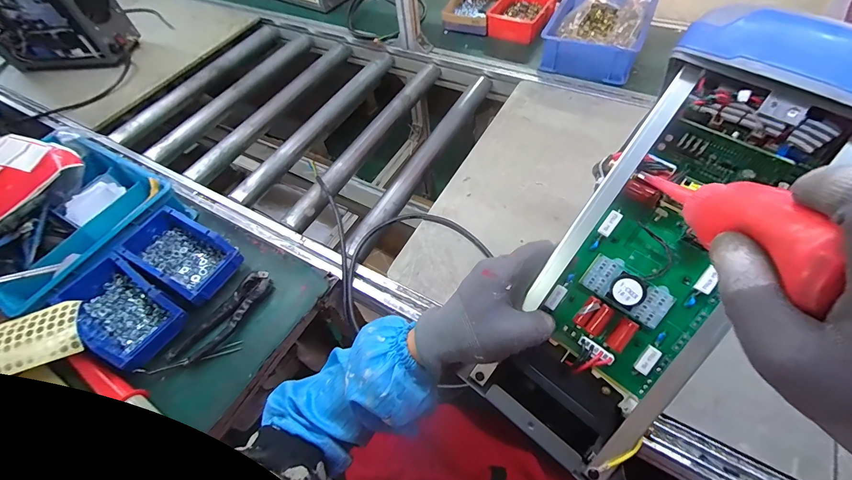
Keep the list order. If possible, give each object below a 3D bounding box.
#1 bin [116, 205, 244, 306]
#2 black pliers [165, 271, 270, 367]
[{"bbox_3d":[-0.394,0.021,0.593,0.169,0.054,0.106,26,61,20],"label":"bin"},{"bbox_3d":[-0.303,0.117,0.554,0.050,0.016,0.168,29,62,22],"label":"black pliers"}]

